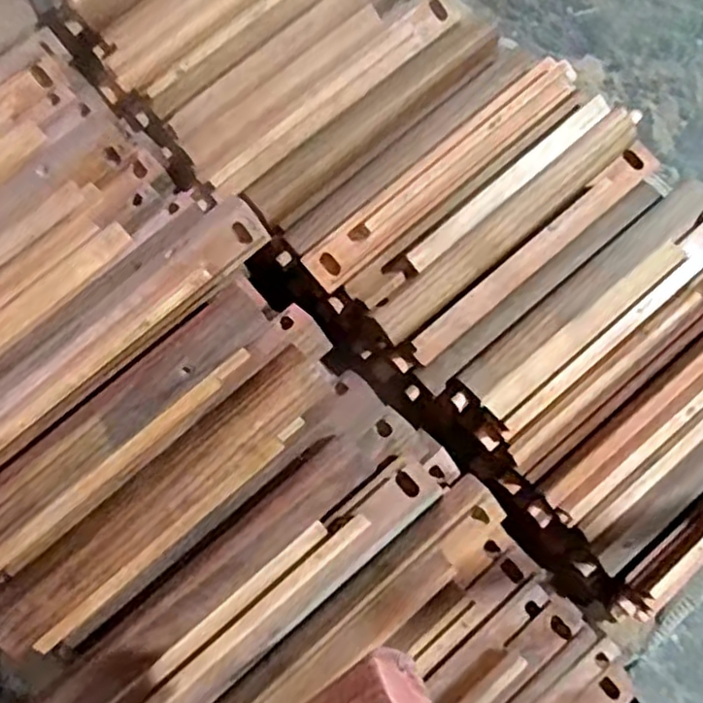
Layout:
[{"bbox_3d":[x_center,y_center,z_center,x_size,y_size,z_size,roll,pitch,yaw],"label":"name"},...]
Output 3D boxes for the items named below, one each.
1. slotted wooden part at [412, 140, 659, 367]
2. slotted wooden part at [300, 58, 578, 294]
[{"bbox_3d":[0.210,-0.112,0.773,0.365,0.033,0.039,-42,80,-7],"label":"slotted wooden part"},{"bbox_3d":[0.099,-0.199,0.754,0.364,0.043,0.056,-40,80,-7],"label":"slotted wooden part"}]

